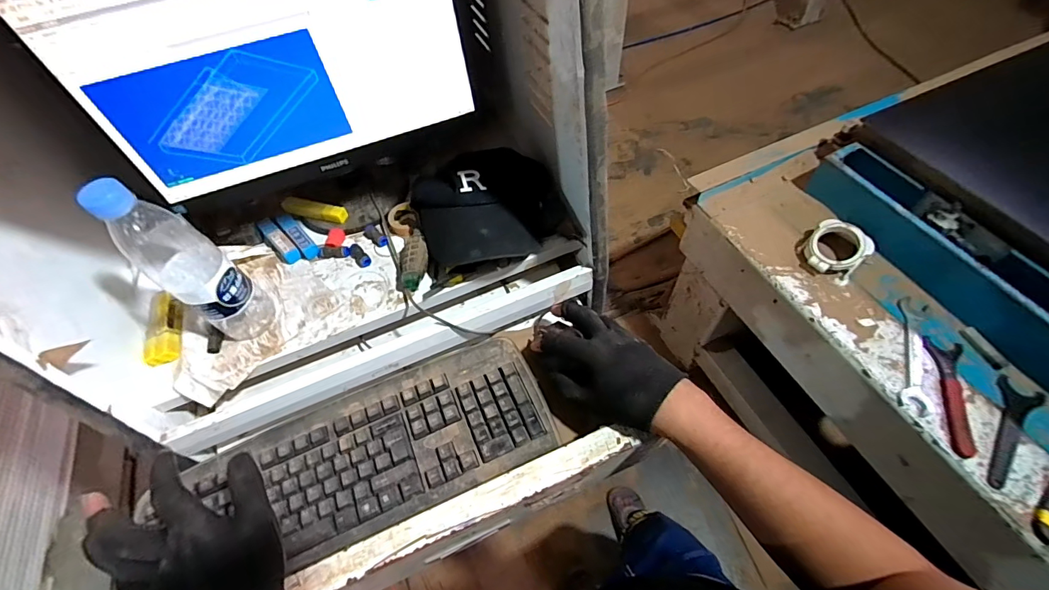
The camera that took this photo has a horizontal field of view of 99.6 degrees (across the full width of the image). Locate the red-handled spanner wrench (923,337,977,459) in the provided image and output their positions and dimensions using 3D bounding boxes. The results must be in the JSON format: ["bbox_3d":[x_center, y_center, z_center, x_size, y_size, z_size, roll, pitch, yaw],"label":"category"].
[{"bbox_3d":[0.839,0.196,0.866,0.048,0.016,0.238,2,66,18],"label":"red-handled spanner wrench"}]

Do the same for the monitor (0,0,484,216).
[{"bbox_3d":[-0.273,-0.264,0.520,0.416,0.250,0.058,-21,58,-10],"label":"monitor"}]

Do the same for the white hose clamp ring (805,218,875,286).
[{"bbox_3d":[0.720,-0.103,1.022,0.123,0.075,0.119,34,65,23],"label":"white hose clamp ring"}]

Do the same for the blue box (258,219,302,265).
[{"bbox_3d":[-0.345,-0.077,0.620,0.024,0.019,0.090,-39,63,-20],"label":"blue box"}]

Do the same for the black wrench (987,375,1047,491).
[{"bbox_3d":[0.902,0.259,0.814,0.060,0.021,0.224,25,70,12],"label":"black wrench"}]

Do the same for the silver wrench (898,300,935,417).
[{"bbox_3d":[0.813,0.123,0.919,0.053,0.012,0.270,15,65,12],"label":"silver wrench"}]

